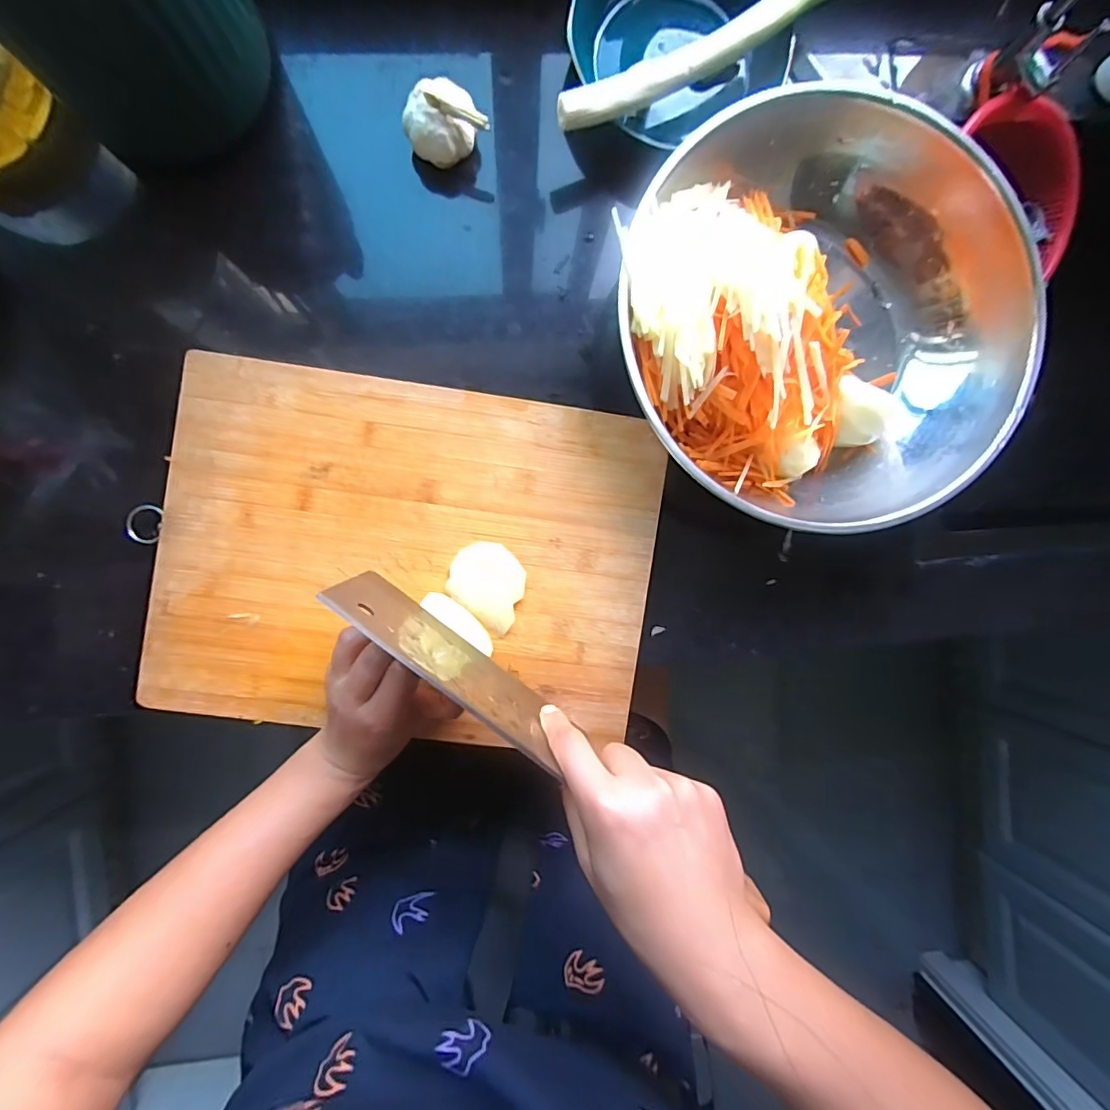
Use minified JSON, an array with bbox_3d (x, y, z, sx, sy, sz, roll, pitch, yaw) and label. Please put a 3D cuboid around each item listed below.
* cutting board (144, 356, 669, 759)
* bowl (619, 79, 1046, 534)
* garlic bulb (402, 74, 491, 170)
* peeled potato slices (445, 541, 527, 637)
[{"bbox_3d":[-0.110,0.002,0.397,0.366,0.019,0.265,8,91,-4],"label":"cutting board"},{"bbox_3d":[0.203,-0.173,0.386,0.305,0.096,0.299,0,92,-4],"label":"bowl"},{"bbox_3d":[-0.086,-0.328,0.393,0.057,0.047,0.051,-27,93,-4],"label":"garlic bulb"},{"bbox_3d":[-0.050,0.022,0.398,0.064,0.008,0.054,40,89,-4],"label":"peeled potato slices"}]

